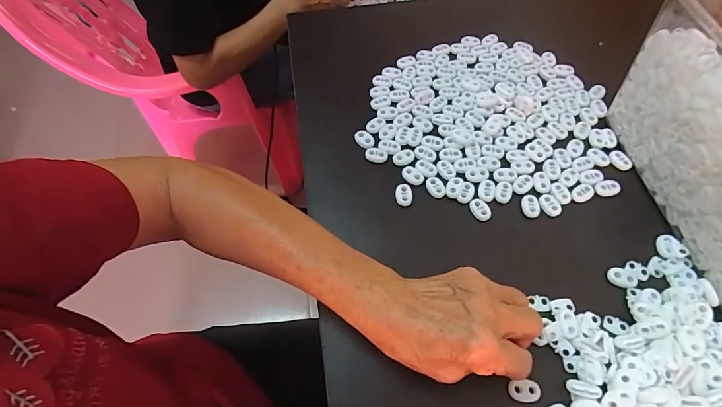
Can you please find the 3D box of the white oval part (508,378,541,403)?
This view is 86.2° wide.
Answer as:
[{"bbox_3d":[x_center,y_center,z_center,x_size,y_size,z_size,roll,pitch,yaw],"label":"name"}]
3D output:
[{"bbox_3d":[0.121,0.139,0.286,0.022,0.004,0.015,-1,63,3],"label":"white oval part"}]

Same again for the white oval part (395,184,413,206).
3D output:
[{"bbox_3d":[0.041,-0.009,0.365,0.016,0.004,0.020,-8,62,-2],"label":"white oval part"}]

